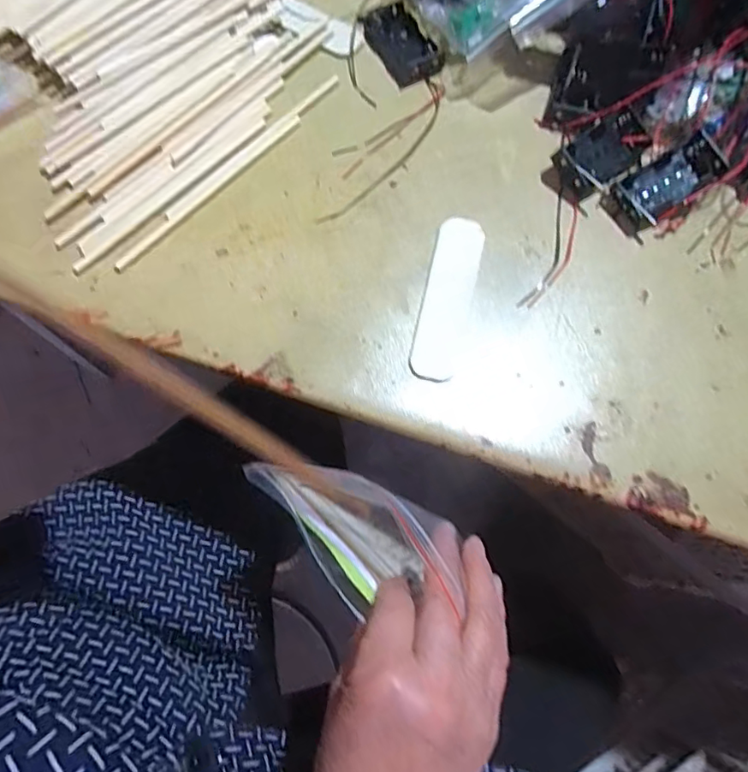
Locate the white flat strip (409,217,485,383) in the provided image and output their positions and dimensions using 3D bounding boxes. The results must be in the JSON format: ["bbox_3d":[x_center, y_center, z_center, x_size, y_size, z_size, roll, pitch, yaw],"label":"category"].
[{"bbox_3d":[0.043,-0.053,0.316,0.026,0.004,0.104,14,72,2],"label":"white flat strip"}]

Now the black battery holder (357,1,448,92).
[{"bbox_3d":[0.019,-0.236,0.374,0.034,0.013,0.062,-26,75,-10],"label":"black battery holder"}]

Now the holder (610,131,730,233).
[{"bbox_3d":[0.178,-0.124,0.330,0.060,0.012,0.032,-34,75,9],"label":"holder"}]

